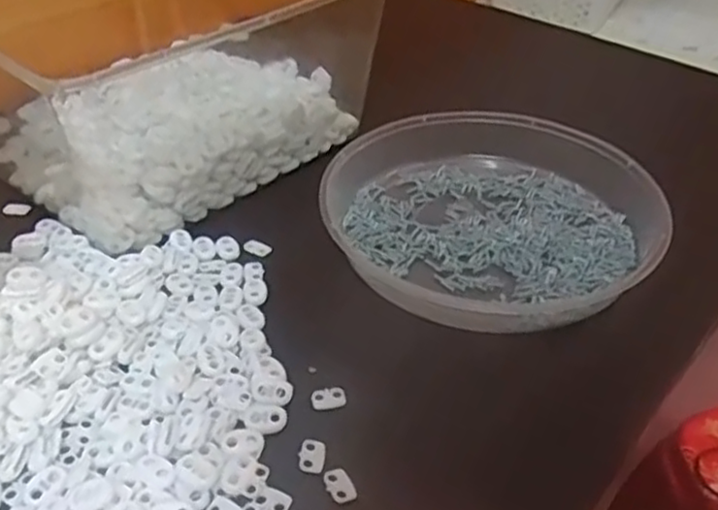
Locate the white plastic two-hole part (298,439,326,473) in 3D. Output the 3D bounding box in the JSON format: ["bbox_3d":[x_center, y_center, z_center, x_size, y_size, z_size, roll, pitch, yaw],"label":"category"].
[{"bbox_3d":[-0.024,0.104,0.365,0.013,0.004,0.019,4,40,3],"label":"white plastic two-hole part"}]

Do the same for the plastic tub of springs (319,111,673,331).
[{"bbox_3d":[0.093,-0.032,0.504,0.226,0.037,0.219,1,40,-1],"label":"plastic tub of springs"}]

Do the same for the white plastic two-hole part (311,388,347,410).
[{"bbox_3d":[-0.017,0.080,0.397,0.019,0.007,0.010,-8,41,-9],"label":"white plastic two-hole part"}]

